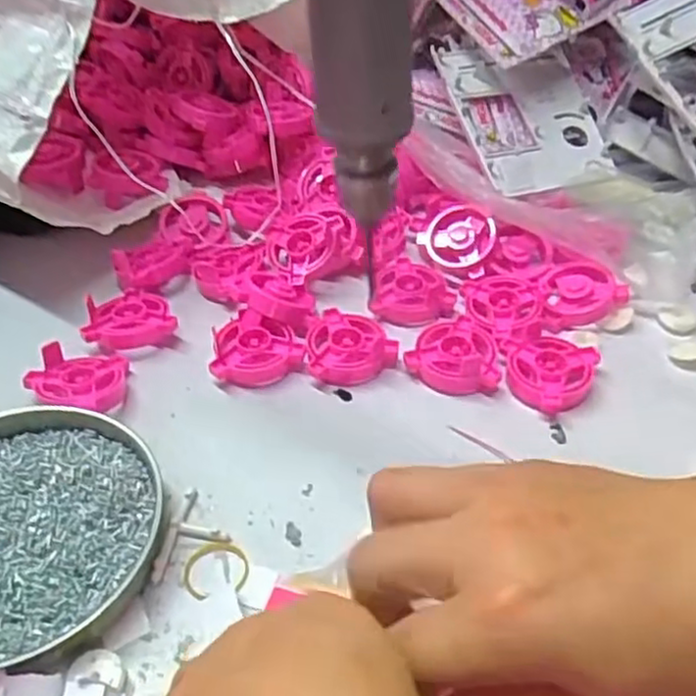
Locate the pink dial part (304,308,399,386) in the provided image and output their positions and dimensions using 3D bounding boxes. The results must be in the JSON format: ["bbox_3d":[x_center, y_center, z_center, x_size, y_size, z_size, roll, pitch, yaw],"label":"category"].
[{"bbox_3d":[0.002,-0.002,0.431,0.053,0.017,0.050,2,44,2],"label":"pink dial part"}]

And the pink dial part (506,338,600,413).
[{"bbox_3d":[0.115,0.016,0.414,0.047,0.015,0.049,0,44,0],"label":"pink dial part"}]

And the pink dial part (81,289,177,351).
[{"bbox_3d":[-0.135,-0.021,0.451,0.053,0.022,0.054,-5,45,-5],"label":"pink dial part"}]

